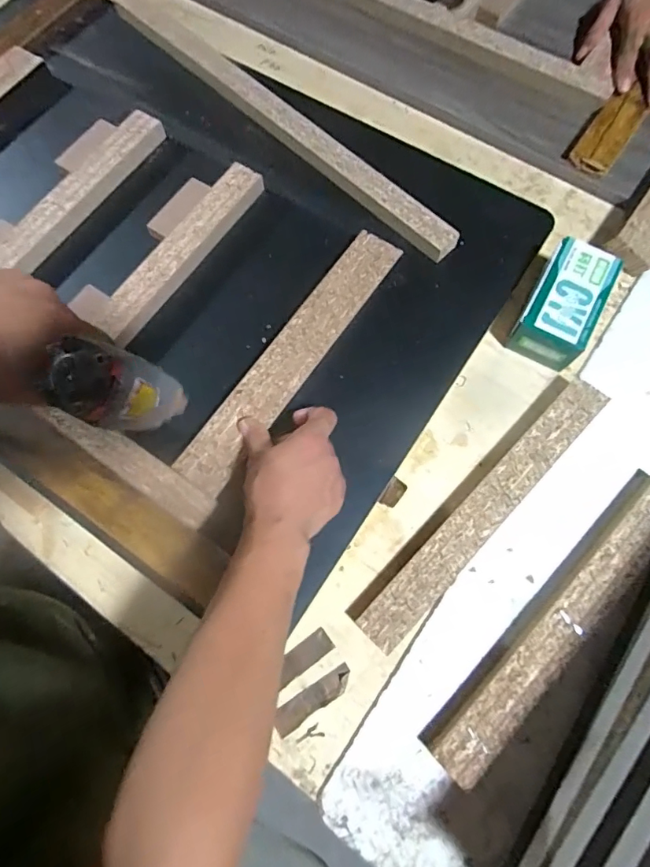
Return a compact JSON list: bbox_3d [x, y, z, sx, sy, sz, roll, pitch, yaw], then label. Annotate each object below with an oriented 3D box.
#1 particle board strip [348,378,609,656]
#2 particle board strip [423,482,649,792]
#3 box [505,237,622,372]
[{"bbox_3d":[0.146,0.066,0.418,0.305,0.022,0.040,-43,76,-10],"label":"particle board strip"},{"bbox_3d":[0.202,0.154,0.387,0.305,0.020,0.036,-44,76,-10],"label":"particle board strip"},{"bbox_3d":[0.235,-0.128,0.461,0.068,0.055,0.116,29,76,10],"label":"box"}]

